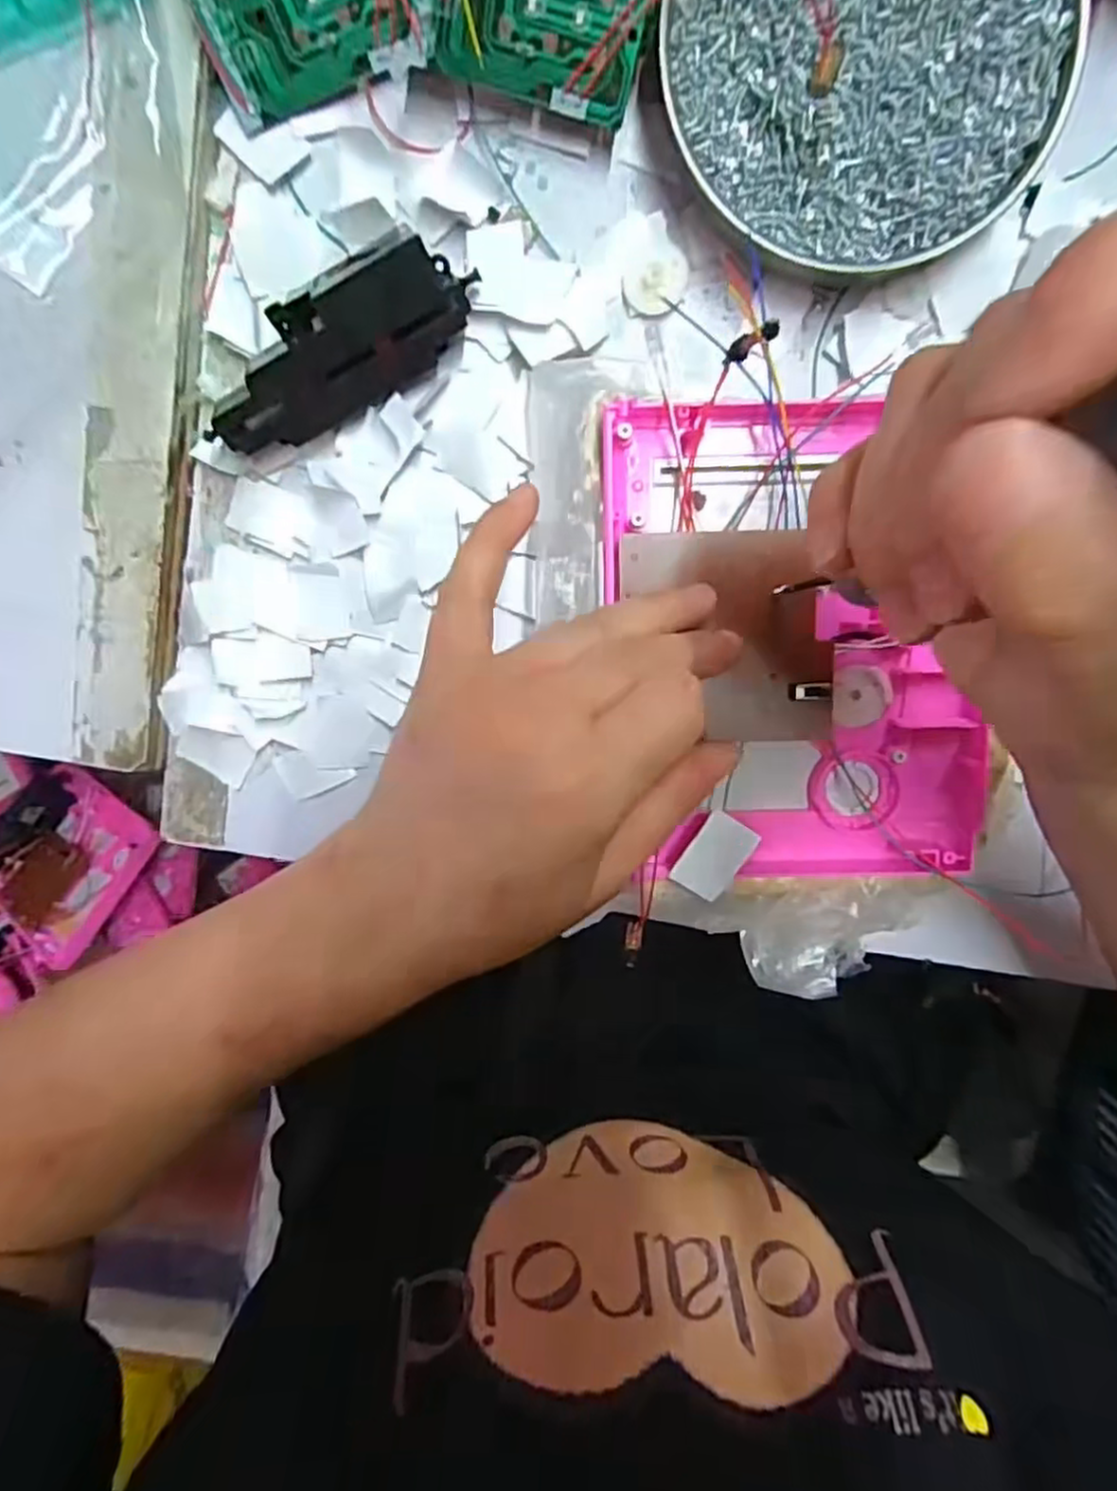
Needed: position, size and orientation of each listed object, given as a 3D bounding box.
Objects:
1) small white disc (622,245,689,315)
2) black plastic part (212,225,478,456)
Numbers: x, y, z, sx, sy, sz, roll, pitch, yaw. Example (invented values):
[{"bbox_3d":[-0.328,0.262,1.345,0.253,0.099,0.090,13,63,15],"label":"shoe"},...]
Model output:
[{"bbox_3d":[0.036,-0.171,0.261,0.024,0.005,0.020,-33,99,5],"label":"small white disc"},{"bbox_3d":[-0.075,-0.136,0.248,0.096,0.029,0.033,-27,99,4],"label":"black plastic part"}]

